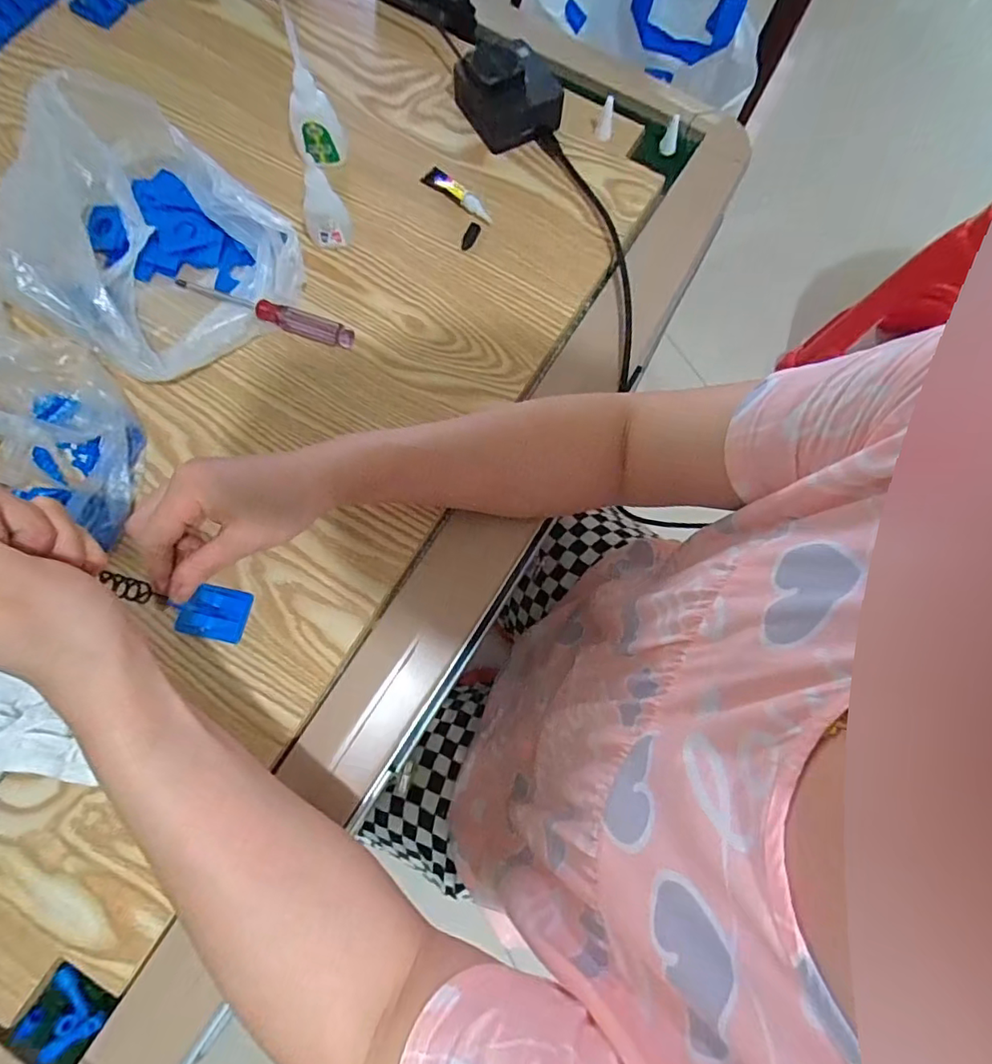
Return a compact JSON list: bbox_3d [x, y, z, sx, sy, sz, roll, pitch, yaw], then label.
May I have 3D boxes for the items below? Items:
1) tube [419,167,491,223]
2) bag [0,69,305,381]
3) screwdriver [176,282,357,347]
[{"bbox_3d":[-0.032,-0.288,0.478,0.074,0.008,0.016,41,77,9],"label":"tube"},{"bbox_3d":[-0.270,-0.221,0.412,0.208,0.086,0.159,40,76,9],"label":"bag"},{"bbox_3d":[-0.182,-0.172,0.436,0.149,0.013,0.016,19,74,3],"label":"screwdriver"}]

